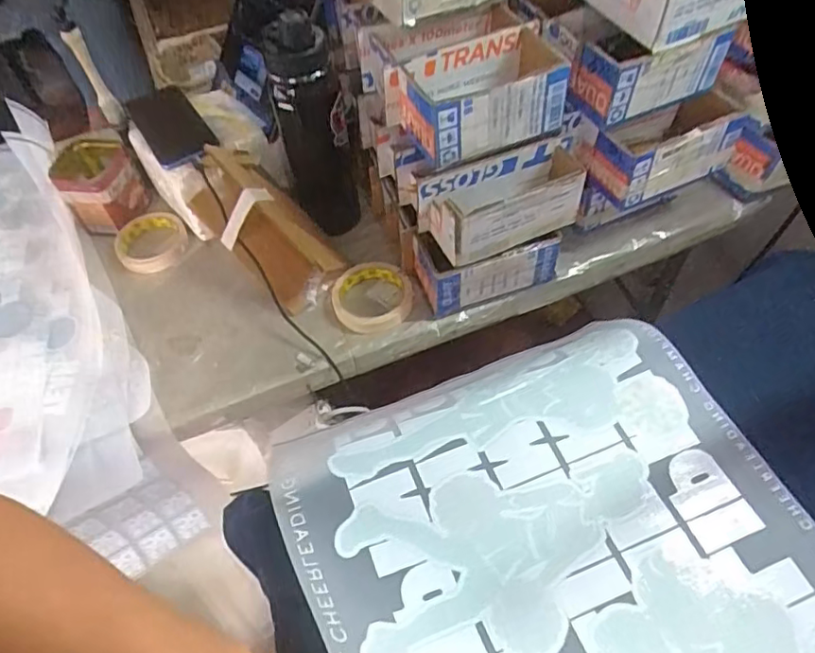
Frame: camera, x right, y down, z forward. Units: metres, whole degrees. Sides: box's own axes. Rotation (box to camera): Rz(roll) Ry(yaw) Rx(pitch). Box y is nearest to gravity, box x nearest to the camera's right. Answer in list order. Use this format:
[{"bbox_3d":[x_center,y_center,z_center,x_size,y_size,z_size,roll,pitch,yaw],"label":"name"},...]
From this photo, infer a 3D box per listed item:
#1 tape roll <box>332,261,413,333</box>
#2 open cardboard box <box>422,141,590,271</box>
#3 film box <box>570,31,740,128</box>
[{"bbox_3d":[-0.042,-0.033,0.701,0.095,0.022,0.095,-2,54,2],"label":"tape roll"},{"bbox_3d":[0.106,-0.132,0.620,0.176,0.078,0.065,-21,56,-11],"label":"open cardboard box"},{"bbox_3d":[0.258,-0.276,0.619,0.155,0.085,0.063,-21,56,-11],"label":"film box"}]

